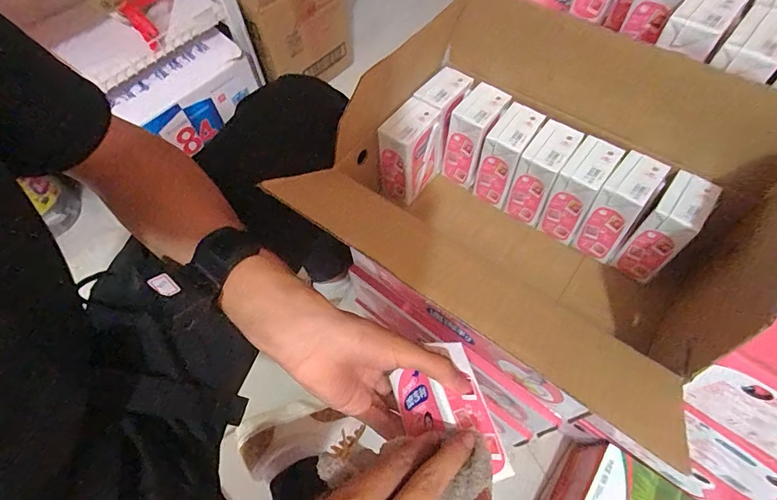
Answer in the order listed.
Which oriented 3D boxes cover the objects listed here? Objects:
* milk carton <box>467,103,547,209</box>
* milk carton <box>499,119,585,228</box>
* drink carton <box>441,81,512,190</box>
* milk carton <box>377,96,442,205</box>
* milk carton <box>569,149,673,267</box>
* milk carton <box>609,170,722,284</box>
[{"bbox_3d":[0.137,-0.111,0.499,0.046,0.101,0.065,31,67,17],"label":"milk carton"},{"bbox_3d":[0.174,-0.087,0.486,0.044,0.101,0.063,31,67,17],"label":"milk carton"},{"bbox_3d":[0.103,-0.137,0.512,0.044,0.101,0.069,35,68,19],"label":"drink carton"},{"bbox_3d":[0.023,-0.115,0.500,0.049,0.104,0.074,32,67,18],"label":"milk carton"},{"bbox_3d":[0.247,-0.044,0.455,0.047,0.105,0.063,37,69,20],"label":"milk carton"},{"bbox_3d":[0.285,-0.023,0.435,0.043,0.105,0.066,38,69,20],"label":"milk carton"}]

